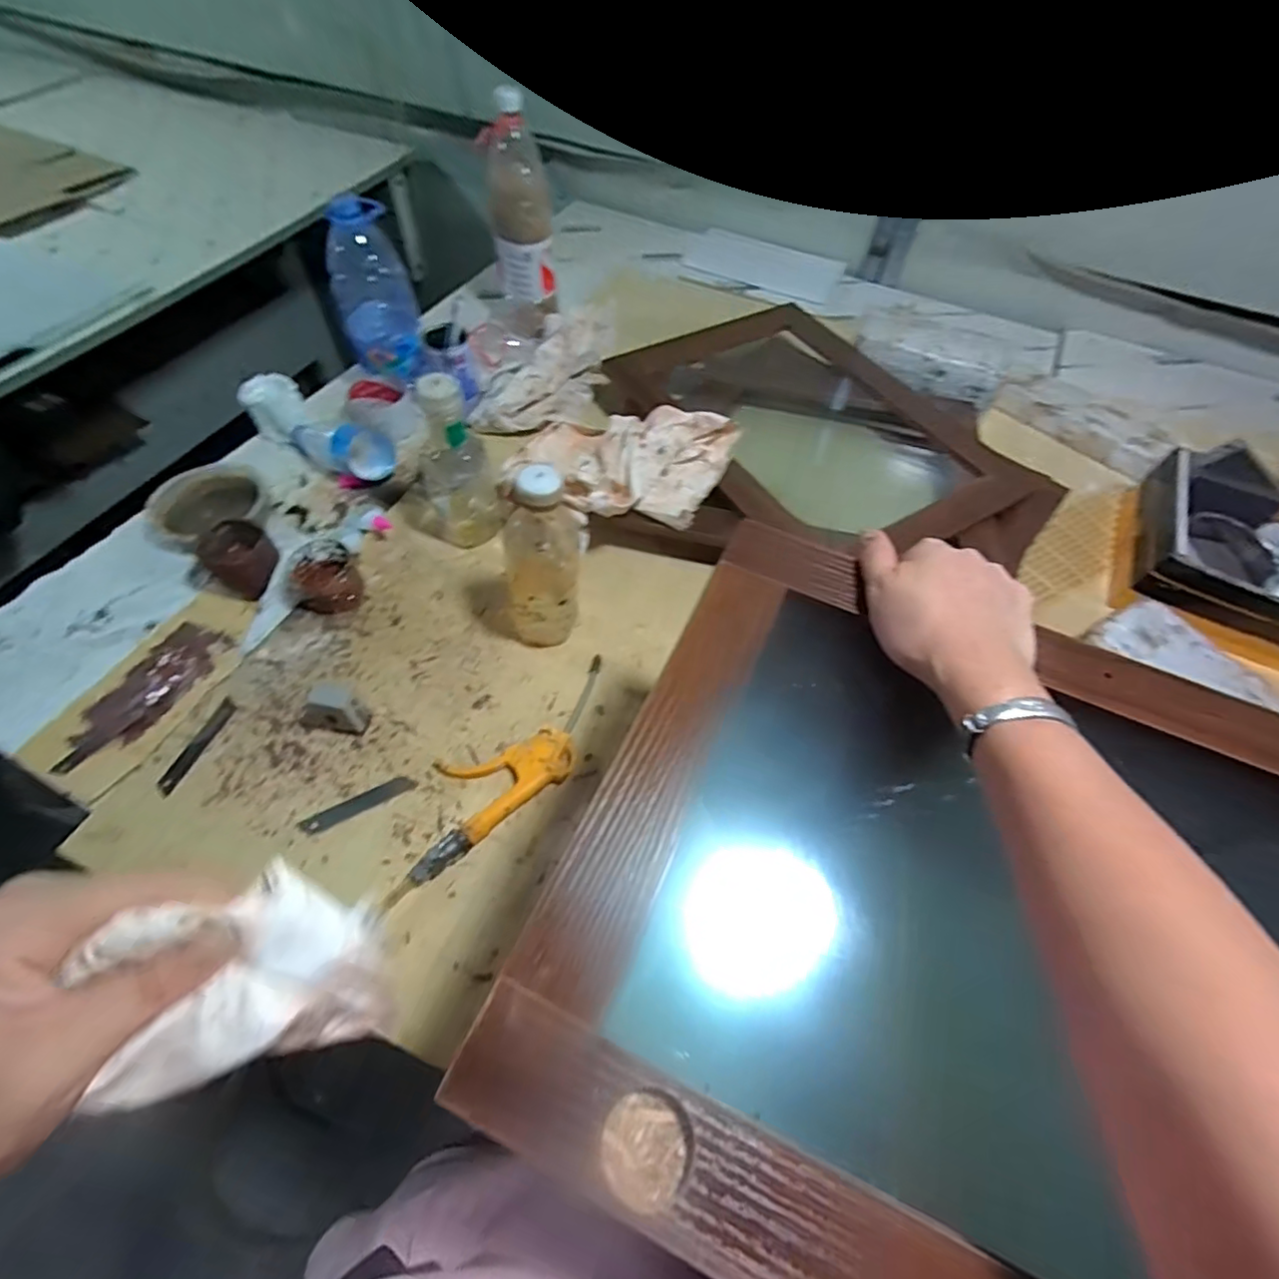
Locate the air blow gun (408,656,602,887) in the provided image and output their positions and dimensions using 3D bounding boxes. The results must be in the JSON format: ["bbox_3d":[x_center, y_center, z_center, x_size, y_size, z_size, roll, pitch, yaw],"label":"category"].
[{"bbox_3d":[-0.114,0.111,0.559,0.249,0.023,0.090,-34,65,-23],"label":"air blow gun"}]

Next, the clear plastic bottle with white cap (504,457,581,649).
[{"bbox_3d":[-0.094,-0.073,0.569,0.077,0.212,0.060,-7,58,-9],"label":"clear plastic bottle with white cap"}]

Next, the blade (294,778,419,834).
[{"bbox_3d":[-0.254,0.147,0.538,0.097,0.004,0.020,-22,52,-19],"label":"blade"}]

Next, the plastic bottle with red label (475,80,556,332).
[{"bbox_3d":[-0.171,-0.609,0.876,0.091,0.282,0.088,0,56,-3],"label":"plastic bottle with red label"}]

